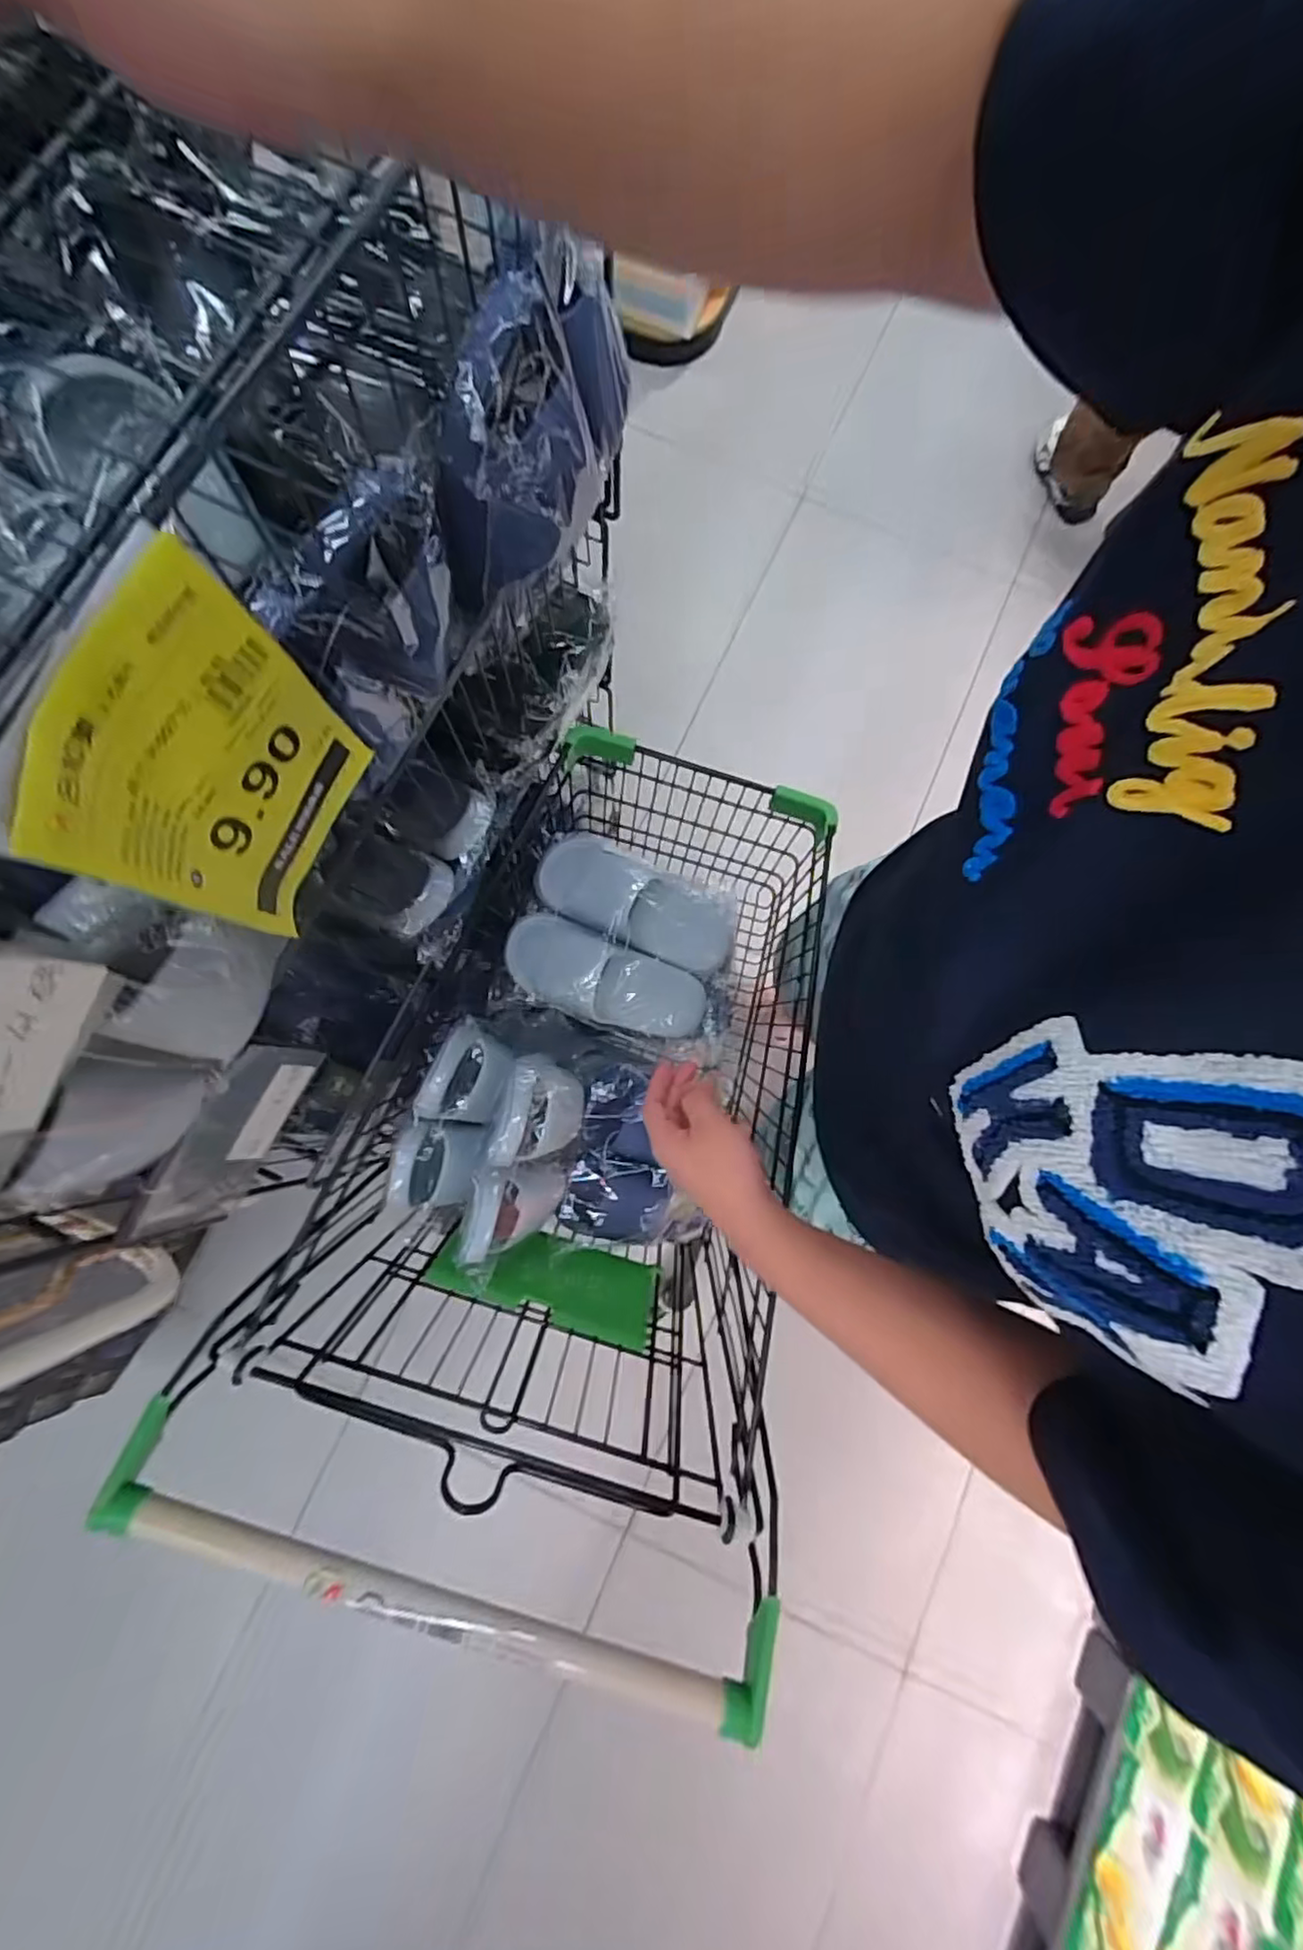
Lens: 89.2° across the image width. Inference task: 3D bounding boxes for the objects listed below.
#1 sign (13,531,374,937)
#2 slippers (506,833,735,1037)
[{"bbox_3d":[-0.218,-0.103,0.347,0.017,0.190,0.145,22,80,3],"label":"sign"},{"bbox_3d":[-0.038,-0.051,0.869,0.265,0.081,0.229,23,80,3],"label":"slippers"}]

